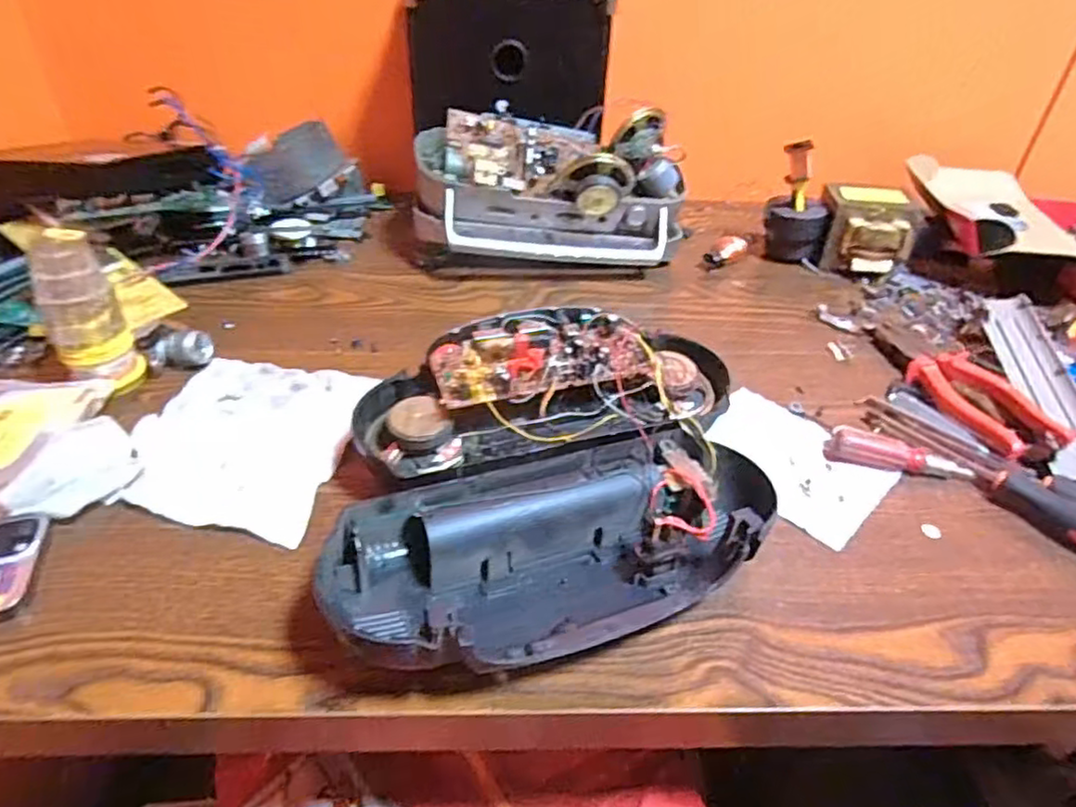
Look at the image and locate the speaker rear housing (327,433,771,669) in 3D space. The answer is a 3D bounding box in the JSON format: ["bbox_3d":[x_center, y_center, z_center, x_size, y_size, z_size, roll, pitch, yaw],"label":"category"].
[{"bbox_3d":[0.017,0.083,0.377,0.258,0.054,0.111,-15,44,-20],"label":"speaker rear housing"}]

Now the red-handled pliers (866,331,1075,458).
[{"bbox_3d":[0.358,-0.017,0.553,0.065,0.033,0.175,-4,41,-9],"label":"red-handled pliers"}]

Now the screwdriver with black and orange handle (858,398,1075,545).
[{"bbox_3d":[0.330,0.047,0.476,0.039,0.031,0.205,-25,48,-29],"label":"screwdriver with black and orange handle"}]

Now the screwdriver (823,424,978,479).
[{"bbox_3d":[0.266,0.040,0.483,0.099,0.022,0.023,12,41,10],"label":"screwdriver"}]

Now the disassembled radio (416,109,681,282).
[{"bbox_3d":[0.014,-0.221,0.693,0.282,0.135,0.147,-4,41,-9],"label":"disassembled radio"}]

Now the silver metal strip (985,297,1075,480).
[{"bbox_3d":[0.420,-0.024,0.548,0.046,0.012,0.225,-9,39,23],"label":"silver metal strip"}]

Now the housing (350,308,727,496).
[{"bbox_3d":[0.010,-0.002,0.473,0.270,0.076,0.118,-11,43,-16],"label":"housing"}]

